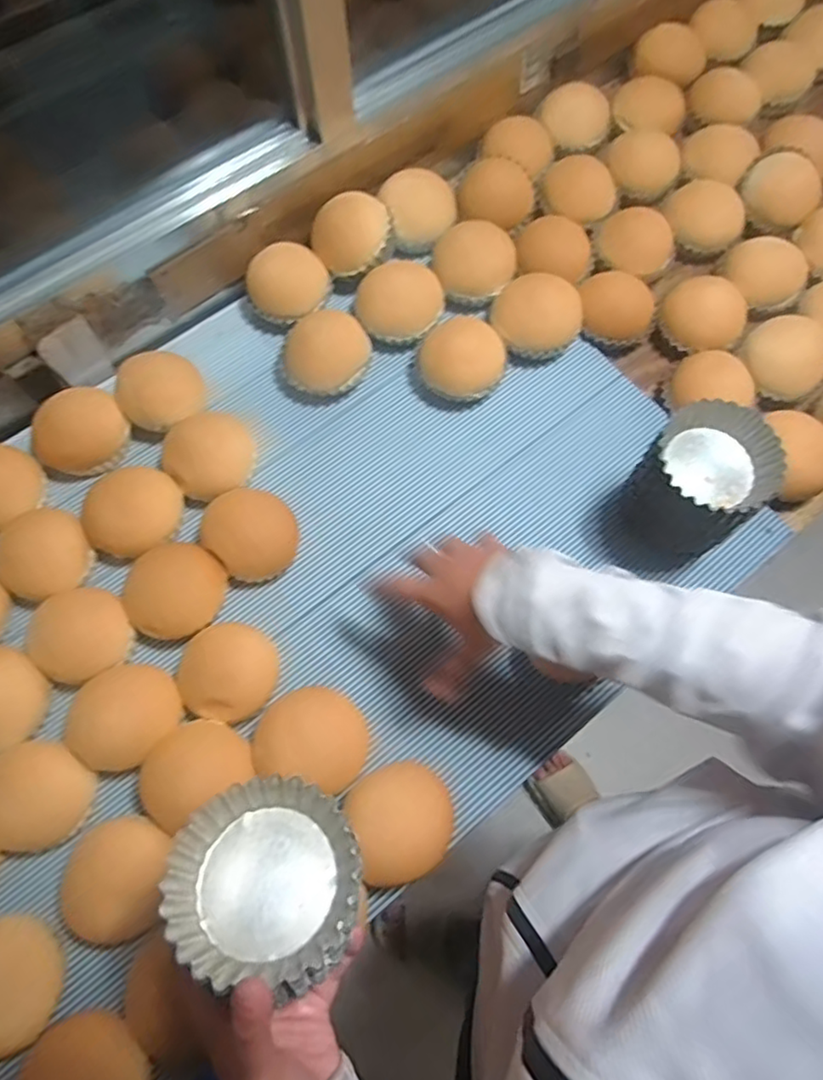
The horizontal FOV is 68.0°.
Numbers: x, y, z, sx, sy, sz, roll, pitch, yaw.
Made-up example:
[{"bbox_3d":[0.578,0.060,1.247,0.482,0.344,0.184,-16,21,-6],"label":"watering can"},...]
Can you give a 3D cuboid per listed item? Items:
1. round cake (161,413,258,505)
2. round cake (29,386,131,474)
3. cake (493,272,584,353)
[{"bbox_3d":[-0.203,-0.085,0.617,0.084,0.057,0.079,0,70,1],"label":"round cake"},{"bbox_3d":[-0.341,-0.110,0.633,0.091,0.045,0.083,0,70,1],"label":"round cake"},{"bbox_3d":[0.137,-0.248,0.673,0.095,0.060,0.078,32,74,11],"label":"cake"}]

